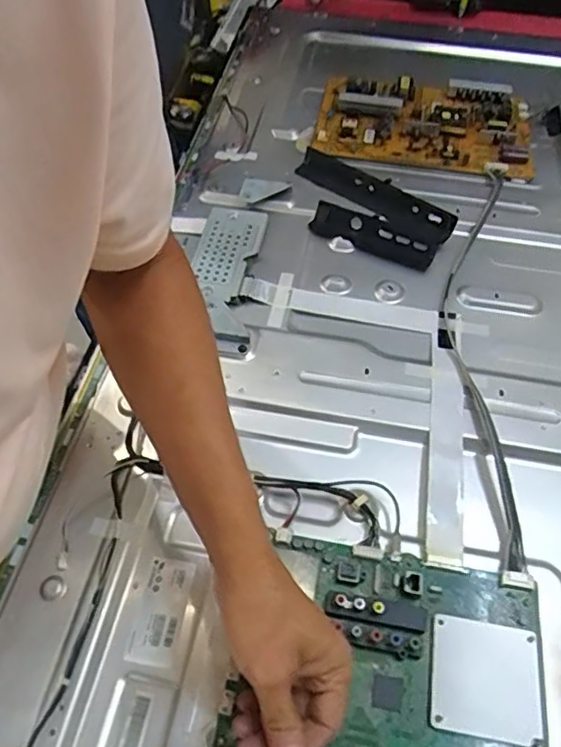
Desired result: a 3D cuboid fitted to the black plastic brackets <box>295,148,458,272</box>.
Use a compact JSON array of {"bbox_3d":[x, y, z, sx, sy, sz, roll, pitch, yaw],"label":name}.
[{"bbox_3d":[0.094,-0.198,0.700,0.210,0.029,0.104,38,63,22],"label":"black plastic brackets"}]

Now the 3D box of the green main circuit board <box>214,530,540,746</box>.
[{"bbox_3d":[0.077,0.204,0.419,0.214,0.014,0.153,9,57,5],"label":"green main circuit board"}]

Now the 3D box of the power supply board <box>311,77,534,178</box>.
[{"bbox_3d":[0.195,-0.349,0.811,0.286,0.032,0.184,8,56,5],"label":"power supply board"}]

